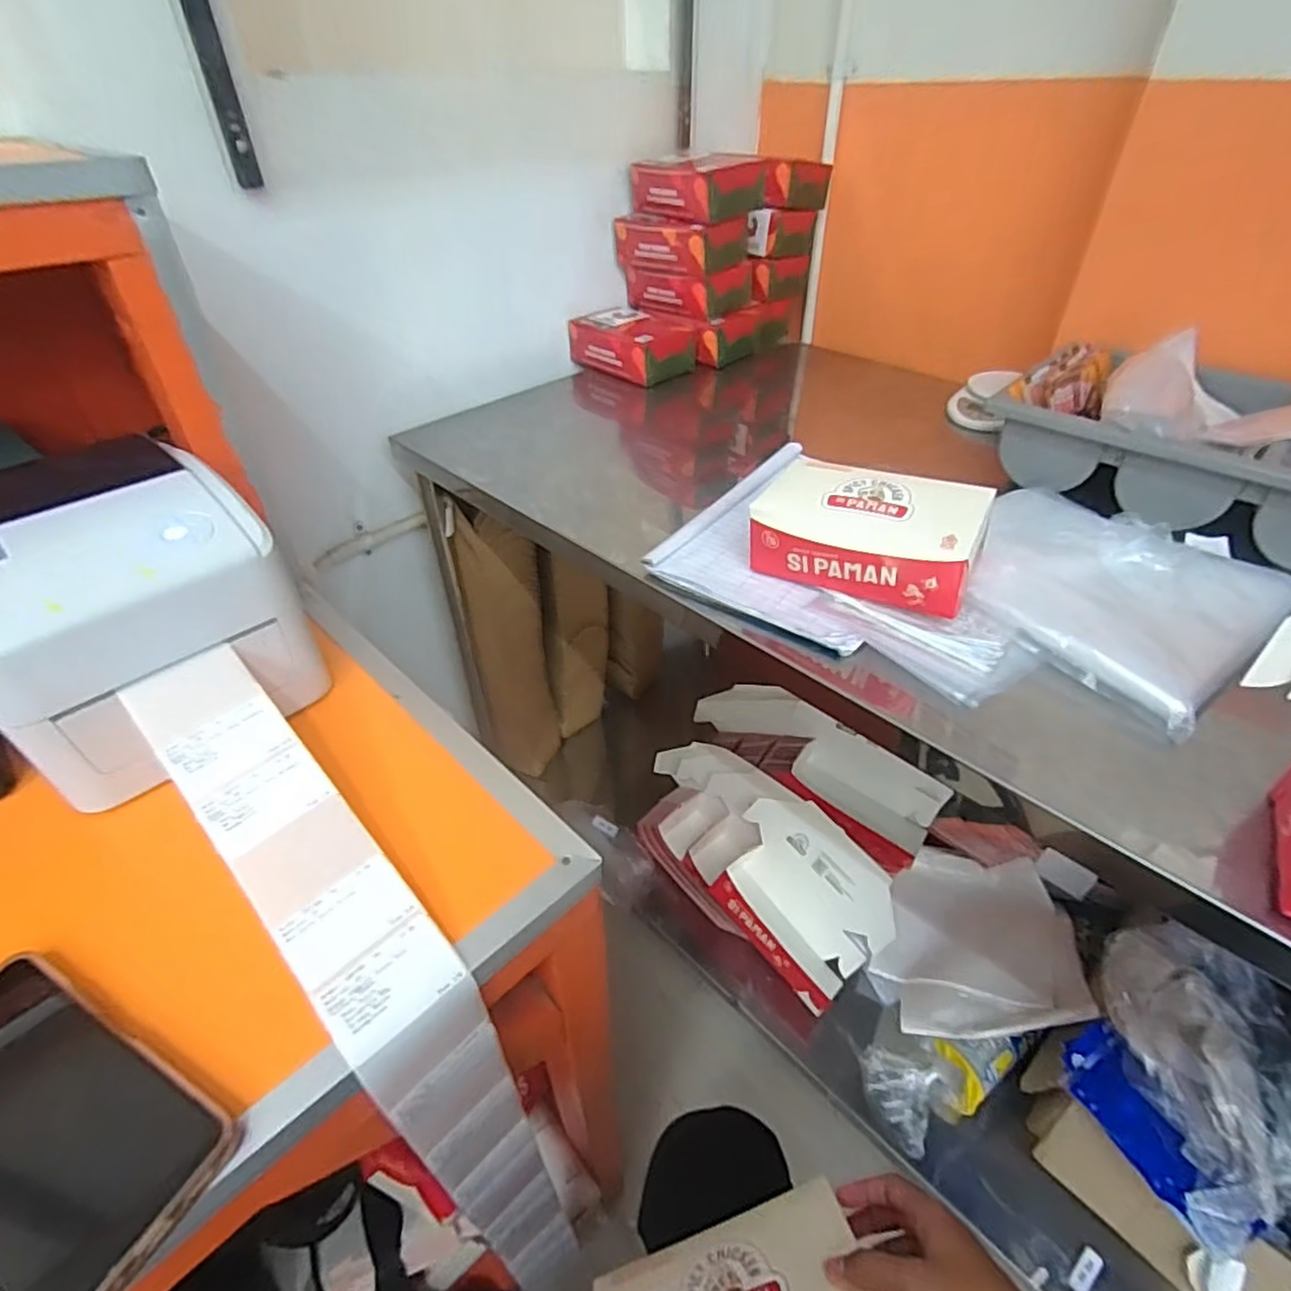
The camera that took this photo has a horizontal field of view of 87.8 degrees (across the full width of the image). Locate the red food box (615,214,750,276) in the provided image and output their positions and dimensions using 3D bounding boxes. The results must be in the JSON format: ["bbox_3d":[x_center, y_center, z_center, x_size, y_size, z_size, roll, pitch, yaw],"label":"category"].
[{"bbox_3d":[0.056,-0.611,1.015,0.125,0.067,0.169,-32,50,-32],"label":"red food box"}]

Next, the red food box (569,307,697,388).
[{"bbox_3d":[-0.017,-0.467,1.037,0.126,0.061,0.172,-30,49,-30],"label":"red food box"}]

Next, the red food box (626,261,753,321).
[{"bbox_3d":[0.063,-0.566,1.062,0.161,0.063,0.119,29,49,30],"label":"red food box"}]

